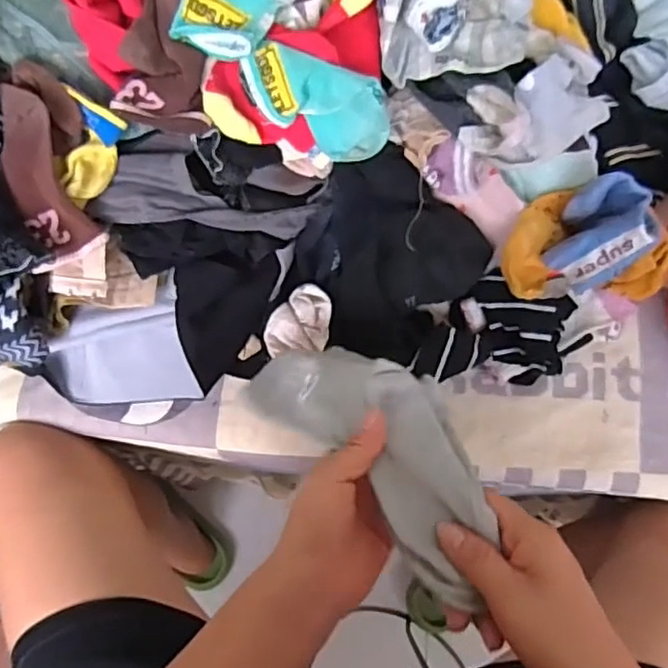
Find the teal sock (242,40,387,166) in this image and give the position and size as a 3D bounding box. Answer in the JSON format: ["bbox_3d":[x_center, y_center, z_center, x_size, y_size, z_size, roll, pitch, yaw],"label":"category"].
[{"bbox_3d":[-0.009,-0.174,0.469,0.117,0.041,0.048,22,74,-22],"label":"teal sock"}]

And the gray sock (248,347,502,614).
[{"bbox_3d":[0.025,0.064,0.423,0.086,0.032,0.224,-44,47,-10],"label":"gray sock"}]

